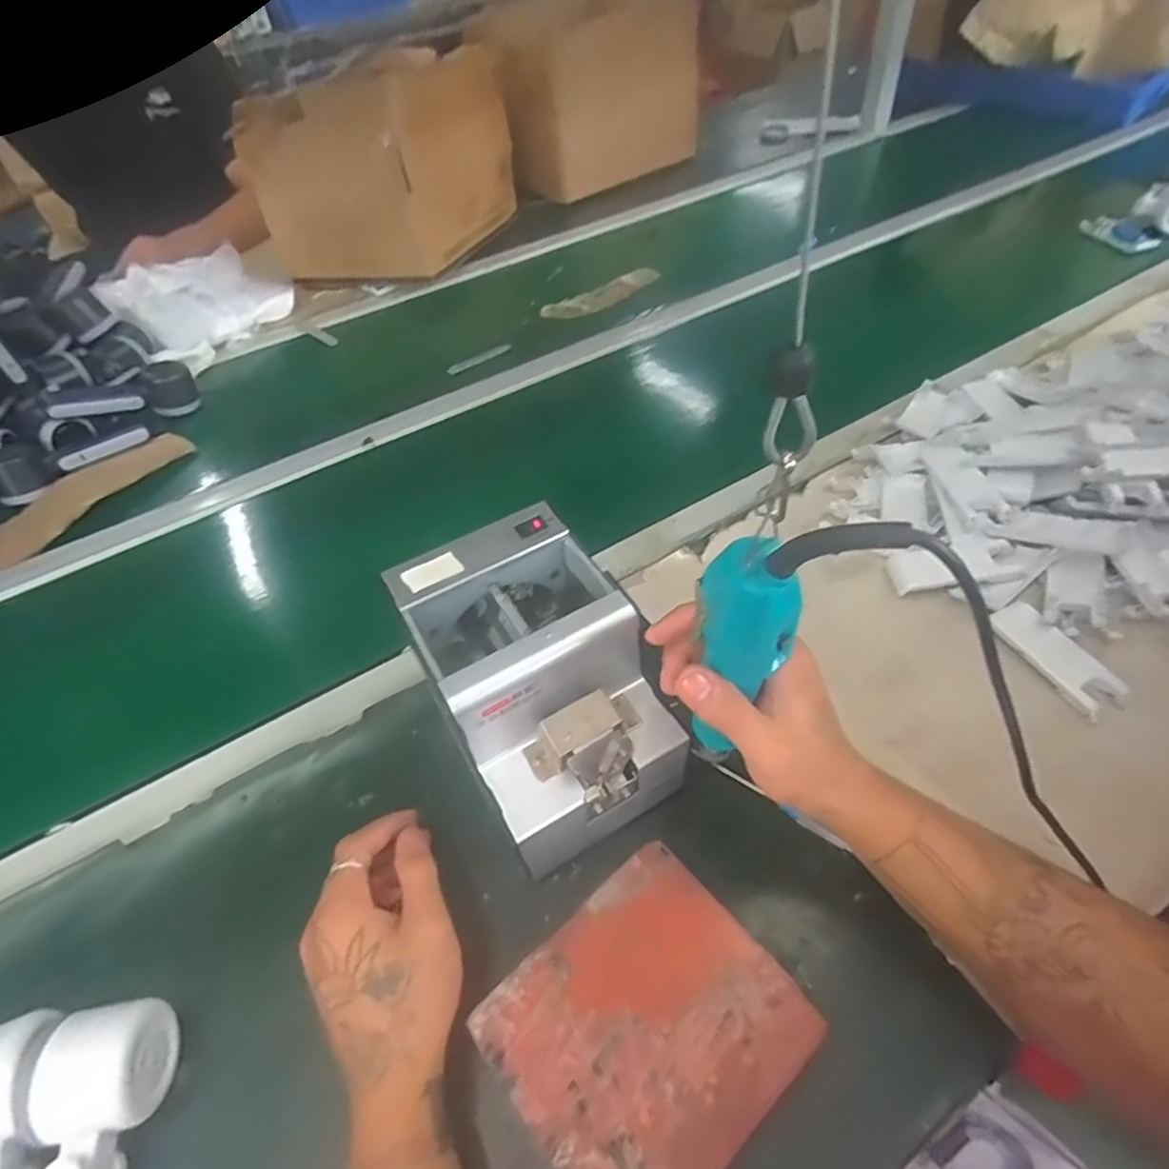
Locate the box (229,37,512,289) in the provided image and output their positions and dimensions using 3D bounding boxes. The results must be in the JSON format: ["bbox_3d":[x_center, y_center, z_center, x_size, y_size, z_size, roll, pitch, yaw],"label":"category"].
[{"bbox_3d":[-0.311,-0.682,1.043,0.277,0.244,0.343,12,52,17],"label":"box"}]

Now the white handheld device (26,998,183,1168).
[{"bbox_3d":[-0.248,0.301,0.312,0.047,0.047,0.163,-9,49,-1],"label":"white handheld device"}]

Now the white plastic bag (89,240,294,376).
[{"bbox_3d":[-0.593,-0.448,0.985,0.227,0.067,0.267,-37,55,-23],"label":"white plastic bag"}]

